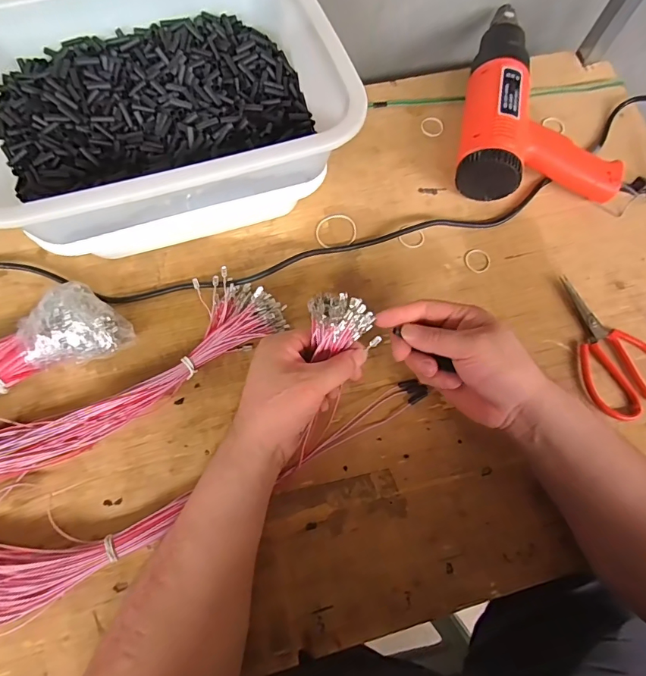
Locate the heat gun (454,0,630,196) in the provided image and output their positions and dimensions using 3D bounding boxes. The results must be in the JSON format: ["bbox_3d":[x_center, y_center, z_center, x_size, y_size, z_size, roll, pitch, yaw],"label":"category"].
[{"bbox_3d":[0.245,-0.297,0.527,0.189,0.072,0.270,-1,72,-2],"label":"heat gun"}]

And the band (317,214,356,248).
[{"bbox_3d":[0.015,-0.125,0.499,0.047,0.004,0.043,1,72,-2],"label":"band"}]

